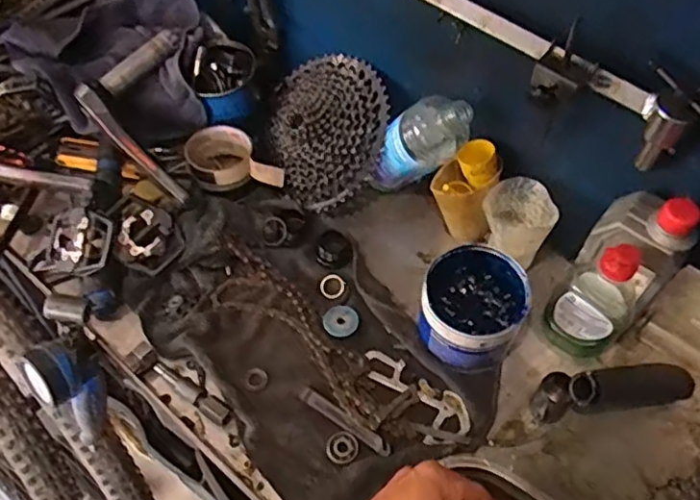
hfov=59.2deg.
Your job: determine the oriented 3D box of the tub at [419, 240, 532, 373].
[{"bbox_3d":[0.124,0.056,0.626,0.098,0.085,0.112,14,57,12],"label":"tub"}]

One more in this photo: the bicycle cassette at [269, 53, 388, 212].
[{"bbox_3d":[-0.036,-0.153,0.737,0.164,0.046,0.195,-26,68,24],"label":"bicycle cassette"}]

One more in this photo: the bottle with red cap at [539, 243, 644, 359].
[{"bbox_3d":[0.238,0.047,0.600,0.048,0.161,0.070,-39,62,-22],"label":"bottle with red cap"}]

